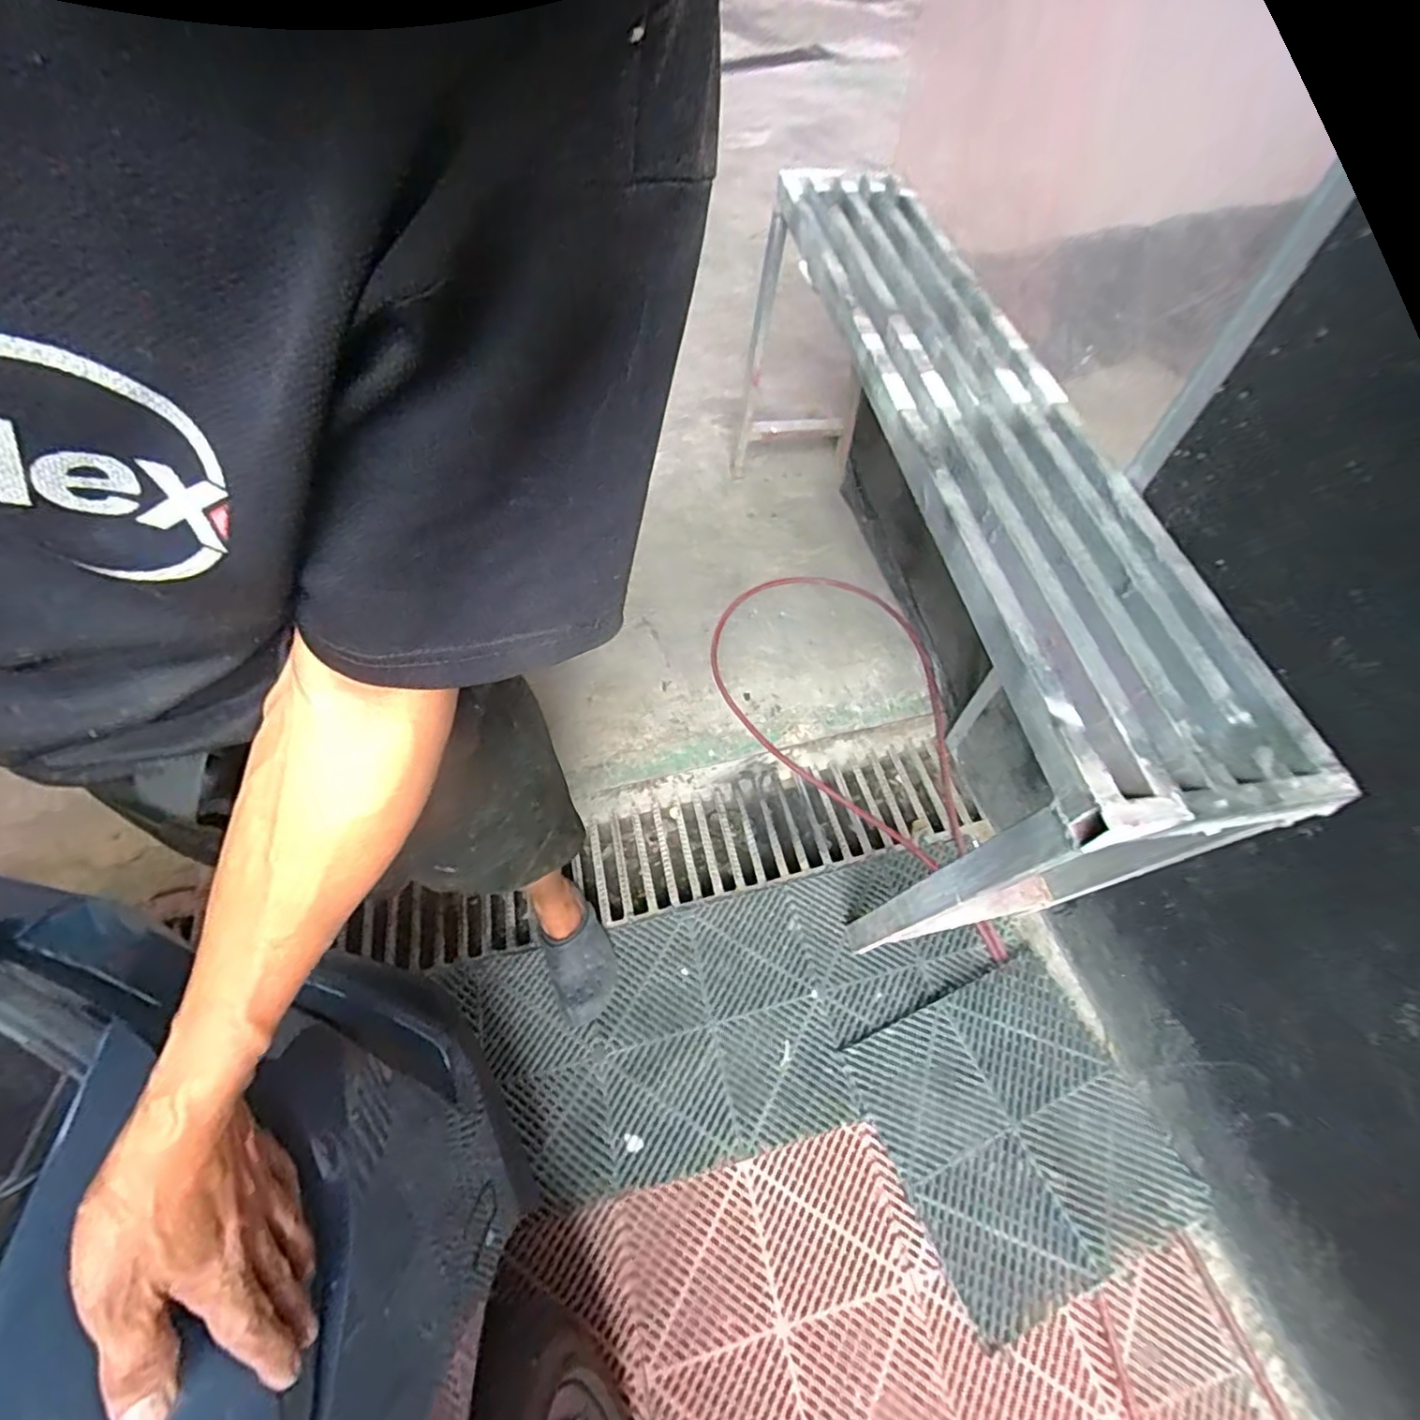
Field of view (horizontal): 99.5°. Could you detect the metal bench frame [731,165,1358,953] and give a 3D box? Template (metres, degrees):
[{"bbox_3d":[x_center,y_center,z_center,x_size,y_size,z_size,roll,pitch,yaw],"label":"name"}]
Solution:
[{"bbox_3d":[0.367,-0.383,1.184,0.324,0.698,1.479,-5,59,-3],"label":"metal bench frame"}]

